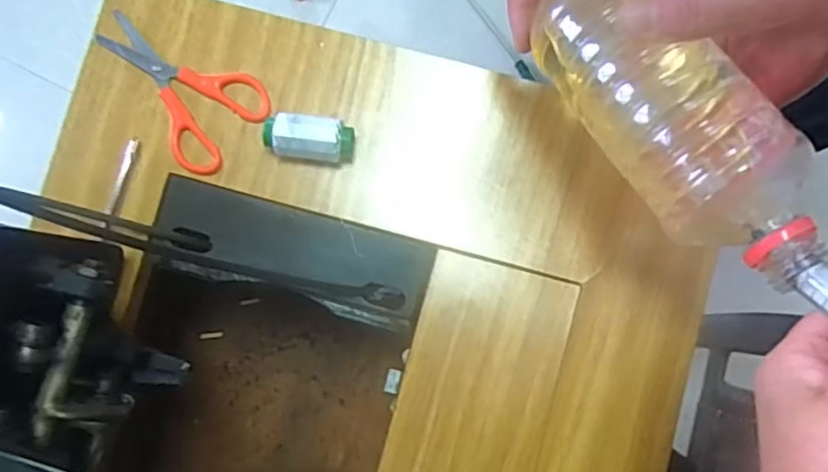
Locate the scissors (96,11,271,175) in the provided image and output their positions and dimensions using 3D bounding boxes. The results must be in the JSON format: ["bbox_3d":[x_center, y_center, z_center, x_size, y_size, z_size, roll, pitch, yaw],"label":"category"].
[{"bbox_3d":[-0.152,-0.098,0.418,0.113,0.005,0.069,42,89,3],"label":"scissors"}]

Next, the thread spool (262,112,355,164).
[{"bbox_3d":[-0.063,-0.060,0.403,0.053,0.028,0.027,7,88,2],"label":"thread spool"}]

